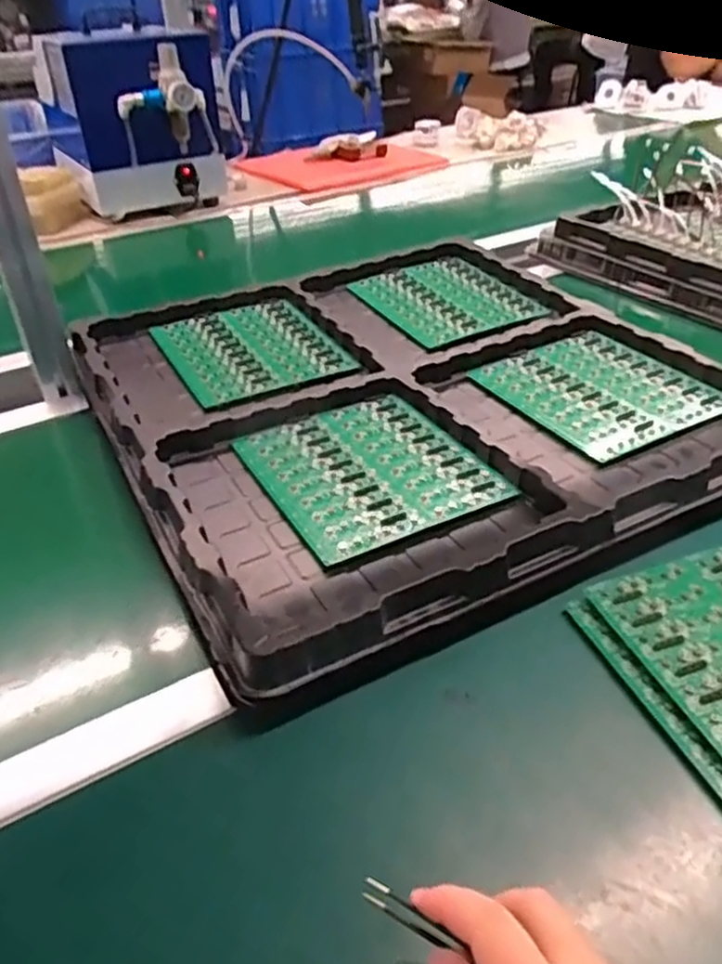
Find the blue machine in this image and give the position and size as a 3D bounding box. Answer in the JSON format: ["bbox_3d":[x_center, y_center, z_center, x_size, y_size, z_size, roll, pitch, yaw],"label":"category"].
[{"bbox_3d":[-0.404,-0.646,1.300,0.277,0.262,0.251,-16,38,-17],"label":"blue machine"}]

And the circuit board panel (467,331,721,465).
[{"bbox_3d":[0.233,-0.092,0.702,0.168,0.007,0.185,-18,38,-20],"label":"circuit board panel"}]

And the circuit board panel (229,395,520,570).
[{"bbox_3d":[0.004,-0.014,0.613,0.169,0.006,0.192,-19,39,-21],"label":"circuit board panel"}]

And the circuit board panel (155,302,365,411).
[{"bbox_3d":[-0.121,-0.148,0.797,0.170,0.012,0.197,-18,38,-20],"label":"circuit board panel"}]

